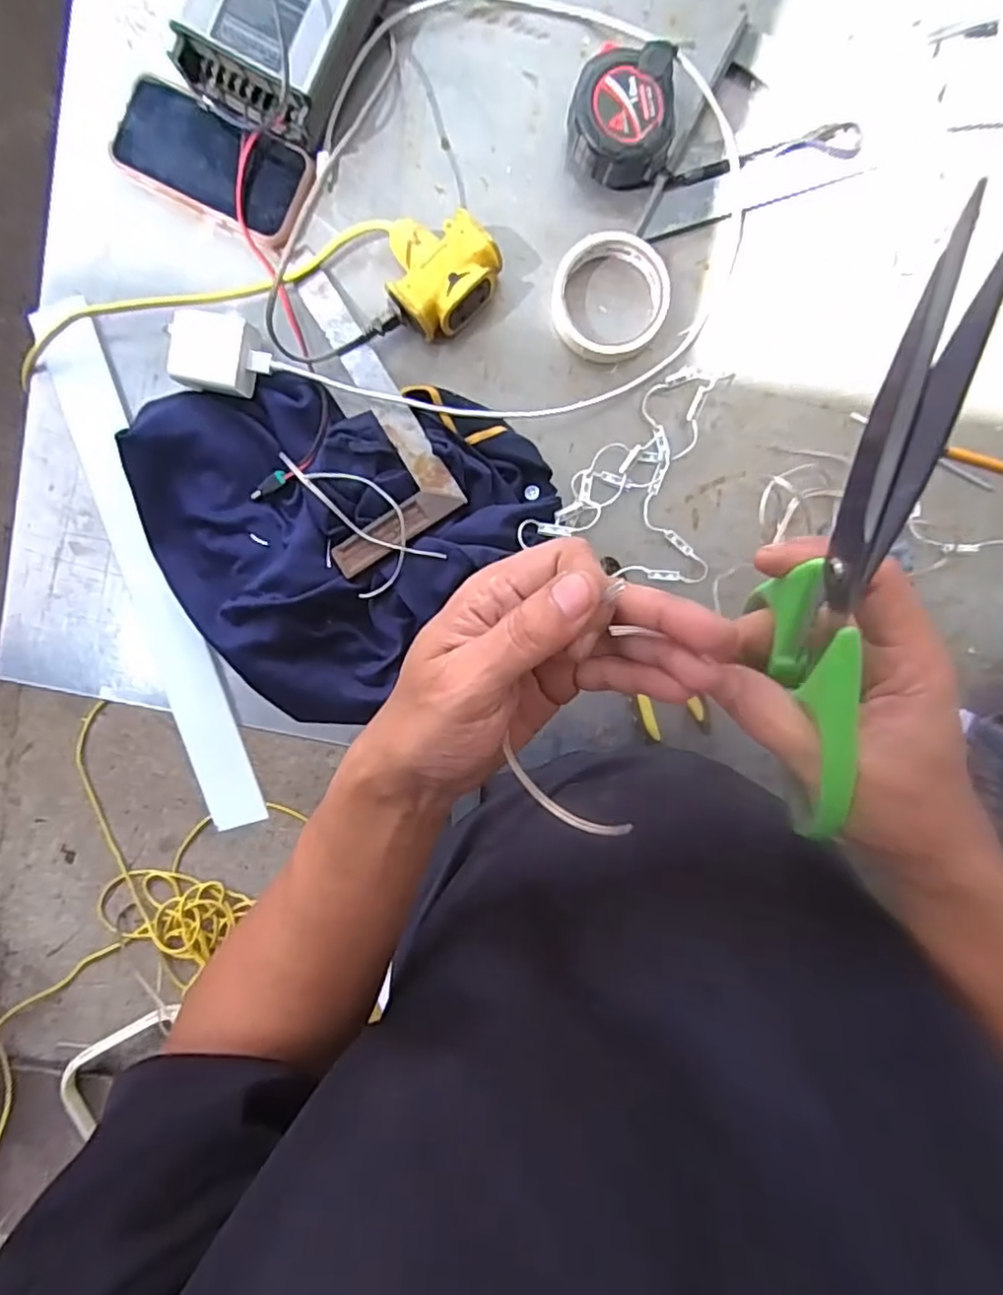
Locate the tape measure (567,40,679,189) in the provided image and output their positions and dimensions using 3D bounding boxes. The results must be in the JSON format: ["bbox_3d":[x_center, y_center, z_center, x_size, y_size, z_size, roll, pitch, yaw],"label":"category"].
[{"bbox_3d":[0.091,-0.404,0.506,0.080,0.043,0.084,0,98,1],"label":"tape measure"}]

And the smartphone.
[{"bbox_3d":[-0.225,-0.379,0.510,0.149,0.010,0.079,30,97,-3],"label":"smartphone"}]

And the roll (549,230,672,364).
[{"bbox_3d":[0.086,-0.278,0.523,0.090,0.028,0.086,0,98,1],"label":"roll"}]

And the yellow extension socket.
[{"bbox_3d":[-0.052,-0.293,0.511,0.084,0.045,0.084,39,92,-4],"label":"yellow extension socket"}]

